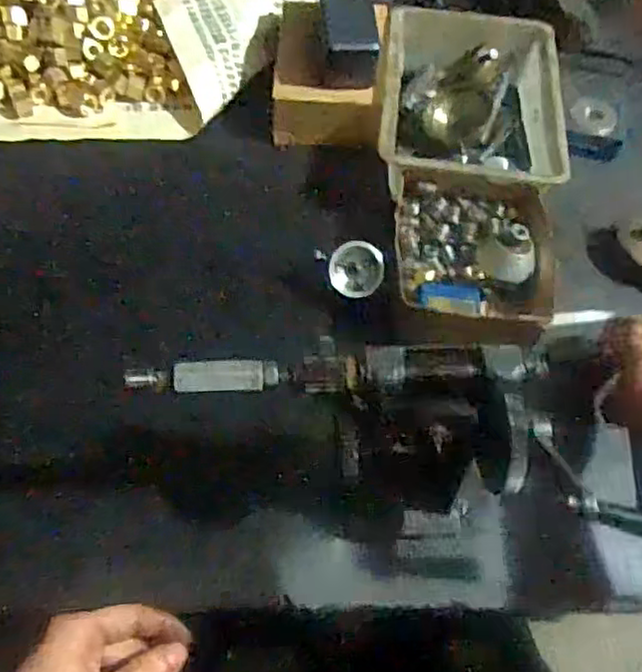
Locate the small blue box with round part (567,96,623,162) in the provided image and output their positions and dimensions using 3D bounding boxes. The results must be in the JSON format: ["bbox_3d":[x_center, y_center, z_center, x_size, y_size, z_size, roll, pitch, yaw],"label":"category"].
[{"bbox_3d":[0.298,-0.224,0.733,0.061,0.031,0.071,26,58,12],"label":"small blue box with round part"}]

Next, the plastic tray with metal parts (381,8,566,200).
[{"bbox_3d":[0.149,-0.240,0.692,0.172,0.061,0.237,6,56,-1],"label":"plastic tray with metal parts"}]

